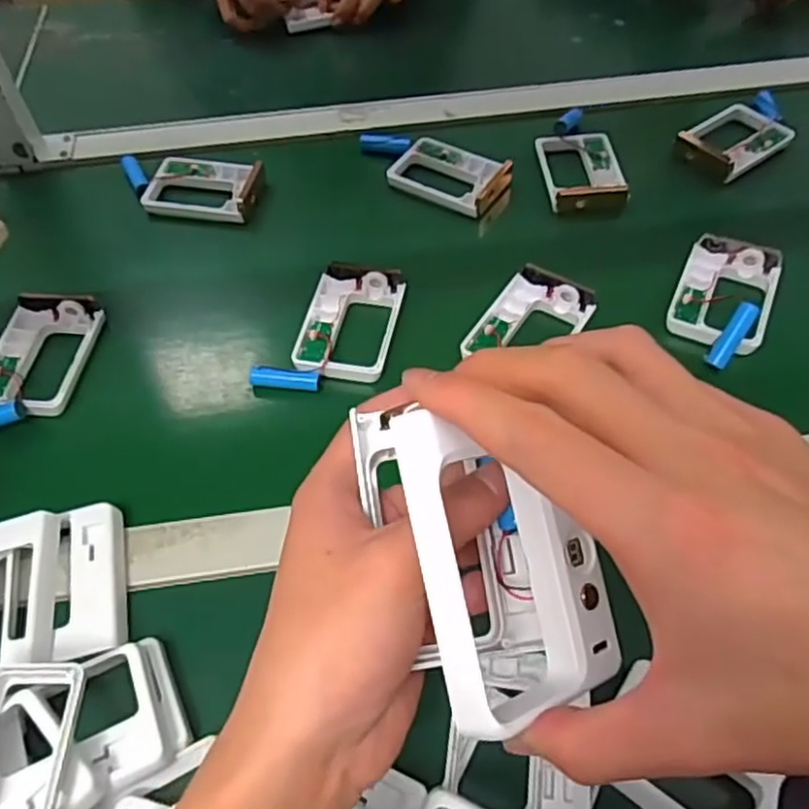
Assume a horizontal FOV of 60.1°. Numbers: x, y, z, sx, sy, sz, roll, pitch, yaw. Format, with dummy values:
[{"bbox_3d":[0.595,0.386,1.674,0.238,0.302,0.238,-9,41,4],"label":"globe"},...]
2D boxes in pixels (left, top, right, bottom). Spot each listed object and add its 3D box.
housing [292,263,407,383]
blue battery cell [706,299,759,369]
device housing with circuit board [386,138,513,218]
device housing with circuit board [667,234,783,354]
[{"bbox_3d":[-0.040,-0.063,0.530,0.067,0.018,0.109,9,55,7],"label":"housing"},{"bbox_3d":[0.233,-0.049,0.500,0.014,0.014,0.050,32,96,23],"label":"blue battery cell"},{"bbox_3d":[0.041,-0.209,0.632,0.101,0.024,0.069,30,60,20],"label":"device housing with circuit board"},{"bbox_3d":[0.246,-0.085,0.533,0.069,0.016,0.107,22,58,15],"label":"device housing with circuit board"}]

